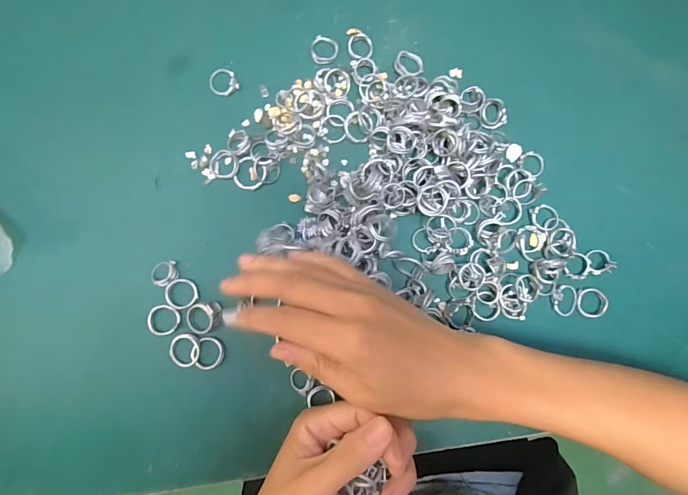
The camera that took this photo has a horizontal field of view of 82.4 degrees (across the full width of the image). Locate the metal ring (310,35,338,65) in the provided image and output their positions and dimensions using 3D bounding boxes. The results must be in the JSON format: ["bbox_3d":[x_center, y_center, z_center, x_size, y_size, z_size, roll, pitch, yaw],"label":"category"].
[{"bbox_3d":[-0.015,-0.156,0.309,0.022,0.004,0.023,-2,85,-3],"label":"metal ring"}]

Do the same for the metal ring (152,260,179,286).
[{"bbox_3d":[-0.130,0.019,0.284,0.018,0.004,0.017,0,85,-3],"label":"metal ring"}]

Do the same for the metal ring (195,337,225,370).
[{"bbox_3d":[-0.096,0.076,0.281,0.020,0.004,0.023,0,76,-7],"label":"metal ring"}]

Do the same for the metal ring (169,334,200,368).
[{"bbox_3d":[-0.114,0.074,0.281,0.021,0.005,0.023,0,85,-3],"label":"metal ring"}]

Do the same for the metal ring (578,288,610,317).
[{"bbox_3d":[0.189,0.042,0.297,0.023,0.004,0.021,0,85,-3],"label":"metal ring"}]

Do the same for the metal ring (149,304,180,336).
[{"bbox_3d":[-0.129,0.052,0.281,0.022,0.004,0.021,0,85,-3],"label":"metal ring"}]

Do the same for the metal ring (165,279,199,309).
[{"bbox_3d":[-0.118,0.033,0.283,0.022,0.004,0.022,0,85,-3],"label":"metal ring"}]

